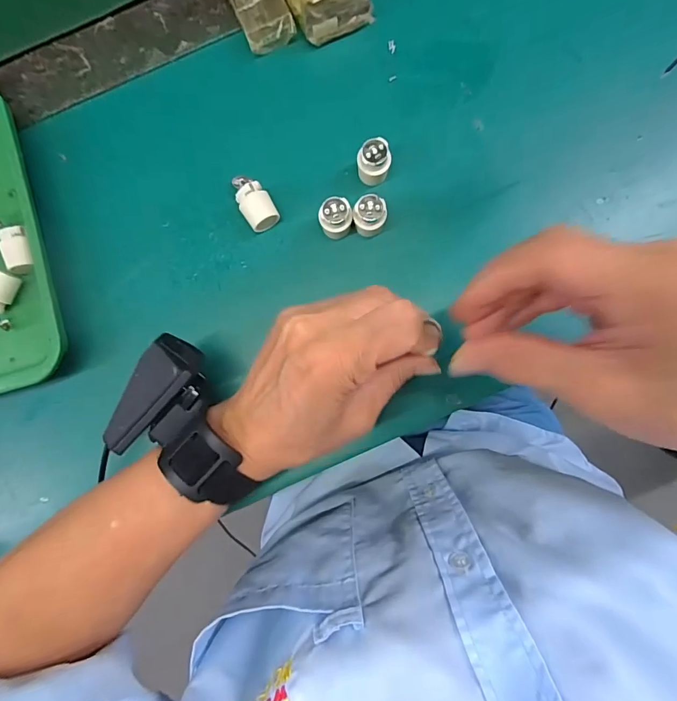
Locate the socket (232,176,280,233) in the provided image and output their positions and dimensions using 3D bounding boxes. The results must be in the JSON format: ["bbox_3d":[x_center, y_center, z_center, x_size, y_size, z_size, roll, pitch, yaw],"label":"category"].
[{"bbox_3d":[-0.055,-0.097,0.269,0.021,0.018,0.033,-32,87,0],"label":"socket"}]

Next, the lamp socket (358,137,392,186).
[{"bbox_3d":[0.023,-0.120,0.266,0.021,0.028,0.024,4,87,2],"label":"lamp socket"}]

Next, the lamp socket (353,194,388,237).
[{"bbox_3d":[0.020,-0.086,0.265,0.022,0.031,0.019,-33,87,0],"label":"lamp socket"}]

